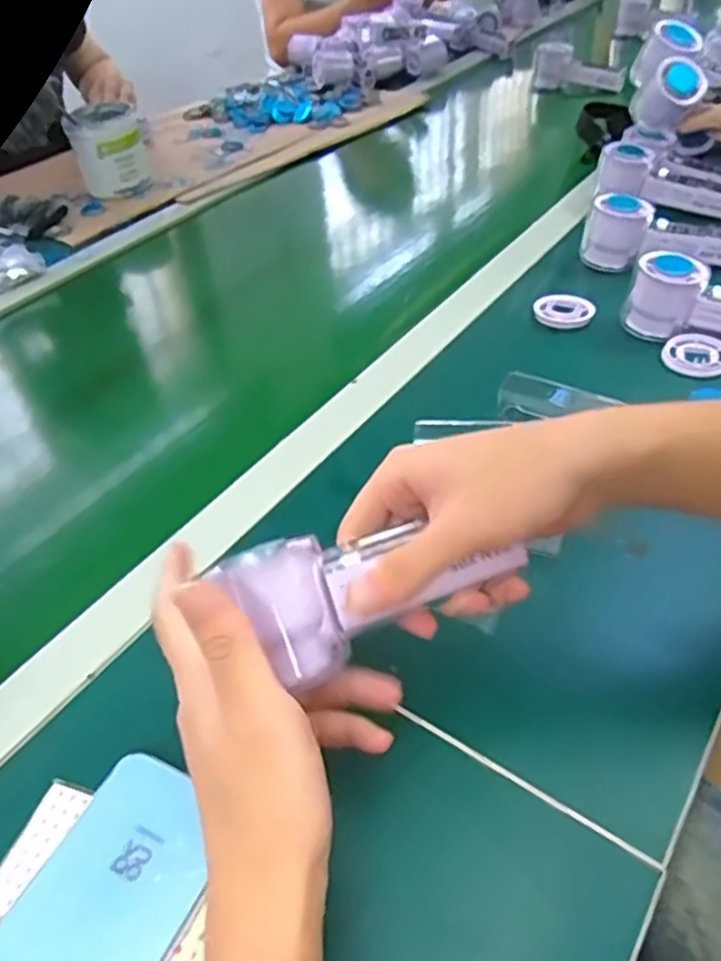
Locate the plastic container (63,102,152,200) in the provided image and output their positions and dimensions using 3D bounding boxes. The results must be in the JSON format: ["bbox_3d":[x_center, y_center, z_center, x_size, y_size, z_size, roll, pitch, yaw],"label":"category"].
[{"bbox_3d":[-0.341,-0.450,0.957,0.095,0.092,0.103,-16,43,-10],"label":"plastic container"}]

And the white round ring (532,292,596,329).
[{"bbox_3d":[0.187,-0.160,0.649,0.053,0.007,0.047,-7,43,0],"label":"white round ring"}]

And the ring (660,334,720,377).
[{"bbox_3d":[0.280,-0.104,0.583,0.054,0.013,0.047,20,49,26],"label":"ring"}]

